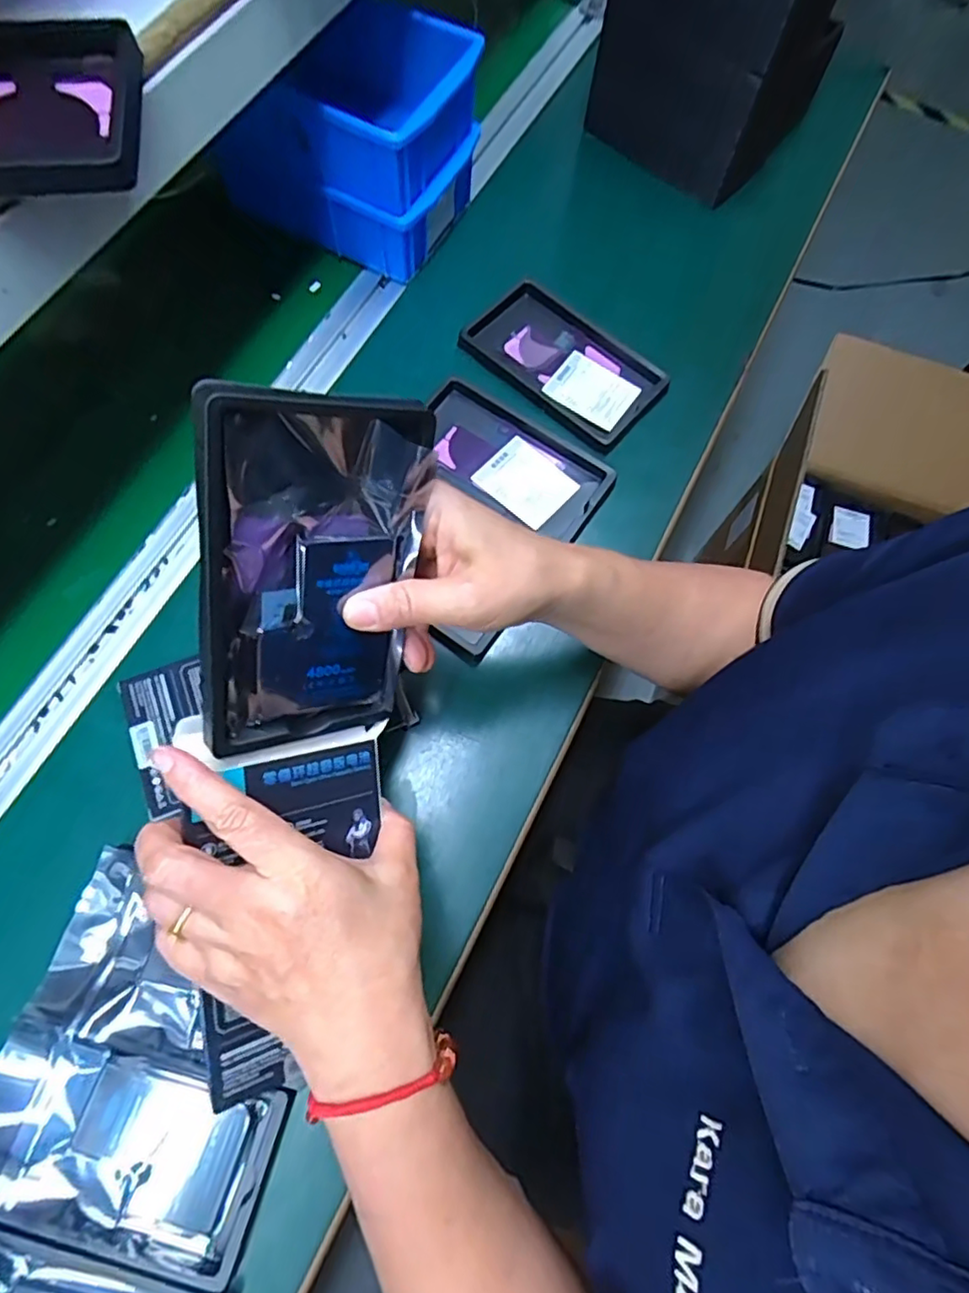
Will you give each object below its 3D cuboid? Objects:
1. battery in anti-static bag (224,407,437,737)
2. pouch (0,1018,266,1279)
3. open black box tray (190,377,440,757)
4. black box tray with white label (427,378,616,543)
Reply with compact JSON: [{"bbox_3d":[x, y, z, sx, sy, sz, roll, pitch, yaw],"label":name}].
[{"bbox_3d":[-0.072,-0.029,0.280,0.081,0.147,0.019,-9,38,-32],"label":"battery in anti-static bag"},{"bbox_3d":[-0.204,0.271,0.339,0.151,0.023,0.084,18,71,4],"label":"pouch"},{"bbox_3d":[-0.075,-0.028,0.275,0.093,0.159,0.018,-10,38,-33],"label":"open black box tray"},{"bbox_3d":[0.022,-0.148,0.496,0.155,0.020,0.078,33,73,9],"label":"black box tray with white label"}]

